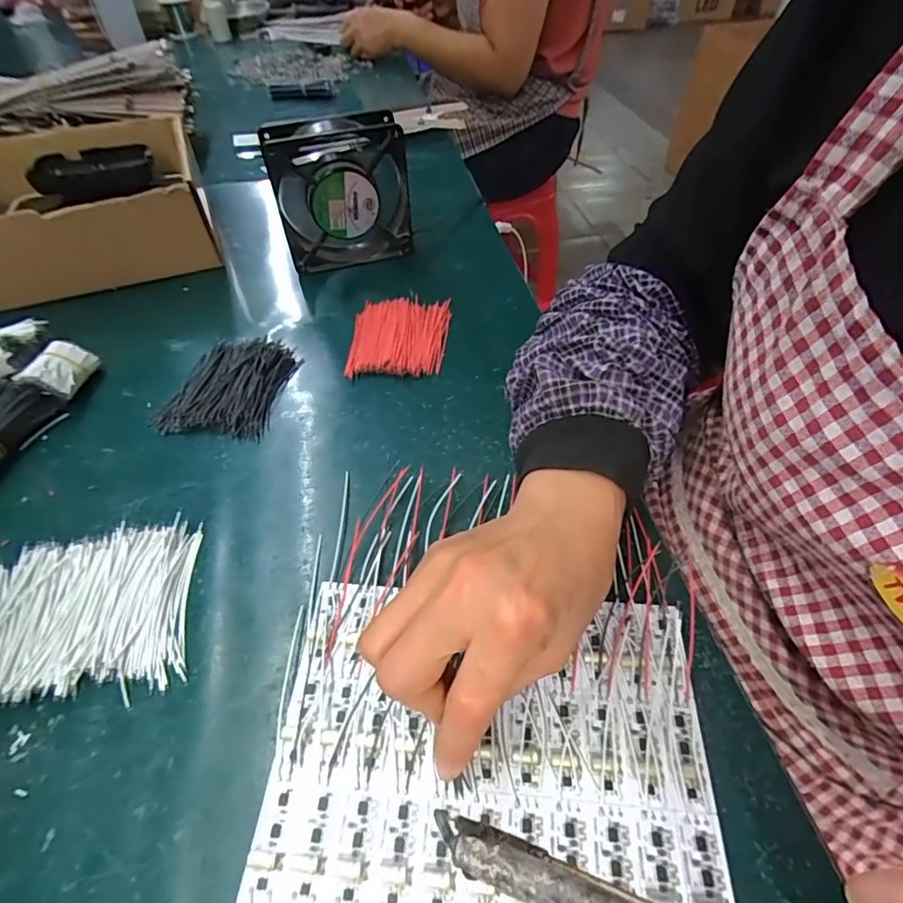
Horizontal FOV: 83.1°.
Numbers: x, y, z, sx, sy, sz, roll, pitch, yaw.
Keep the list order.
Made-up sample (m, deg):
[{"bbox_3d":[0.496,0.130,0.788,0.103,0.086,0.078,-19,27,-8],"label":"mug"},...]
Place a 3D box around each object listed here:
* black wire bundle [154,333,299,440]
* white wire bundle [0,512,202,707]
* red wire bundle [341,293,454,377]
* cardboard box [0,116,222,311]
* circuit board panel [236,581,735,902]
[{"bbox_3d":[-0.173,-0.054,0.398,0.084,0.017,0.097,6,50,8],"label":"black wire bundle"},{"bbox_3d":[-0.210,0.088,0.284,0.120,0.010,0.095,-10,50,-7],"label":"white wire bundle"},{"bbox_3d":[-0.043,-0.099,0.434,0.082,0.016,0.090,-1,50,1],"label":"red wire bundle"},{"bbox_3d":[-0.374,-0.249,0.522,0.218,0.086,0.203,-19,51,-14],"label":"cardboard box"},{"bbox_3d":[0.013,0.168,0.210,0.194,0.008,0.221,2,50,4],"label":"circuit board panel"}]

